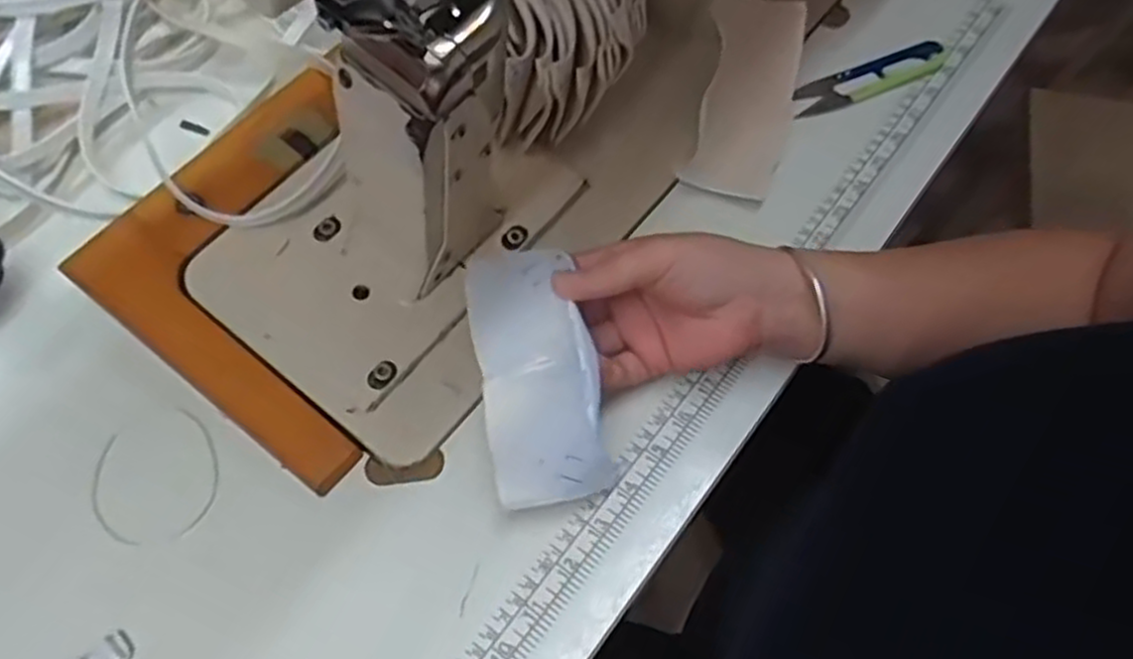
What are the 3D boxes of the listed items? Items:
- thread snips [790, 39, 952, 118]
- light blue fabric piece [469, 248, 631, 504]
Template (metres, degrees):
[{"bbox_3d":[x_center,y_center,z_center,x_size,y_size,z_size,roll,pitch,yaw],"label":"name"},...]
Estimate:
[{"bbox_3d":[0.214,-0.176,0.545,0.119,0.014,0.026,-20,65,-10],"label":"thread snips"},{"bbox_3d":[-0.015,0.020,0.388,0.057,0.033,0.128,-12,79,-6],"label":"light blue fabric piece"}]

